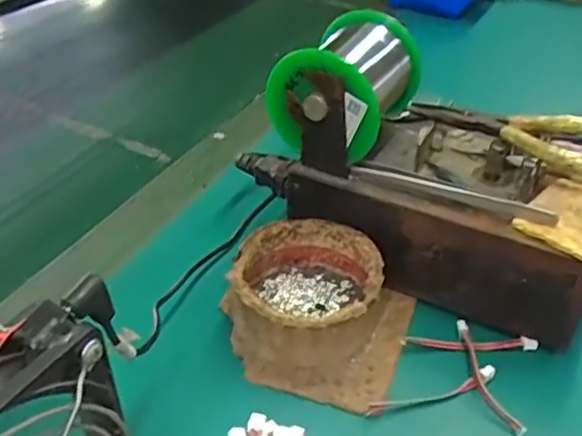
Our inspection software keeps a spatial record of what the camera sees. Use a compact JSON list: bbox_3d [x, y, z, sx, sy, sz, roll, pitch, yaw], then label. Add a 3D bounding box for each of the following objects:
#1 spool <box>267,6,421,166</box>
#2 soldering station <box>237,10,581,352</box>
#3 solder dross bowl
[{"bbox_3d":[0.034,-0.083,0.370,0.068,0.059,0.080,20,41,21],"label":"spool"},{"bbox_3d":[0.085,-0.032,0.376,0.219,0.133,0.107,18,40,22],"label":"soldering station"},{"bbox_3d":[0.009,0.042,0.353,0.081,0.041,0.081,0,37,0],"label":"solder dross bowl"}]

